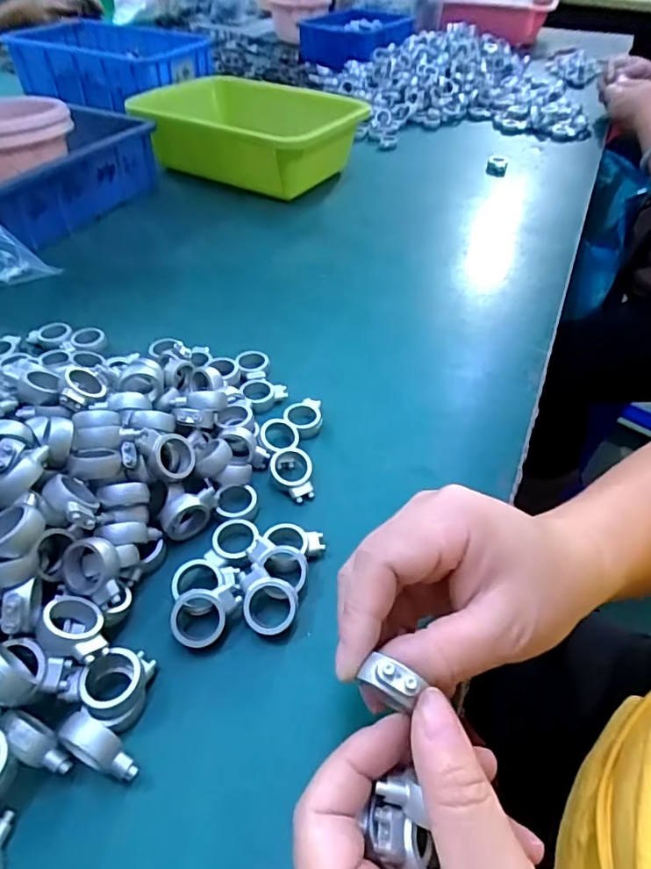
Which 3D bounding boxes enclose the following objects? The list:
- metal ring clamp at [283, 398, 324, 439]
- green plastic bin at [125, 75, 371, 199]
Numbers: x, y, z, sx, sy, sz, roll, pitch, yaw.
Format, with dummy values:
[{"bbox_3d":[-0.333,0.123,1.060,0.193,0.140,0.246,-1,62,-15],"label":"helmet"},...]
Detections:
[{"bbox_3d":[-0.015,-0.012,0.364,0.026,0.008,0.036,-3,44,-6],"label":"metal ring clamp"},{"bbox_3d":[-0.091,-0.373,0.673,0.272,0.089,0.185,21,47,18],"label":"green plastic bin"}]

